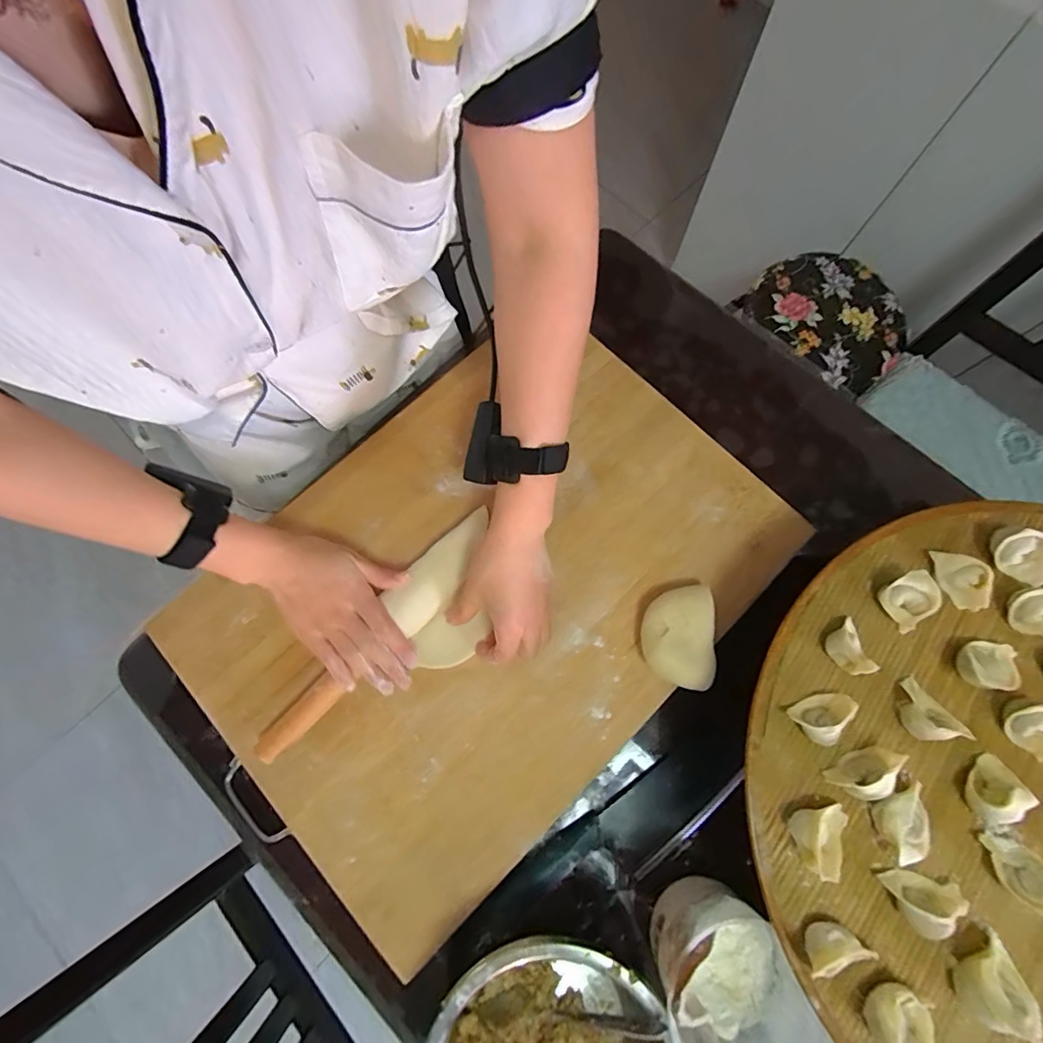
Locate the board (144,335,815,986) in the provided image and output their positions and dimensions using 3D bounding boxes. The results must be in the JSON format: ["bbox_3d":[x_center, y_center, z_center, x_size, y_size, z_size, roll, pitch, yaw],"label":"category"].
[{"bbox_3d":[-0.043,0.061,0.501,0.406,0.035,0.559,44,80,11],"label":"board"}]

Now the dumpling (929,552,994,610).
[{"bbox_3d":[0.346,0.044,0.381,0.026,0.019,0.048,-18,76,-4],"label":"dumpling"}]

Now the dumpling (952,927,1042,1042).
[{"bbox_3d":[0.307,0.297,0.311,0.030,0.029,0.048,40,79,10],"label":"dumpling"}]

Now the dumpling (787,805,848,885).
[{"bbox_3d":[0.206,0.214,0.335,0.031,0.021,0.045,41,79,10],"label":"dumpling"}]

